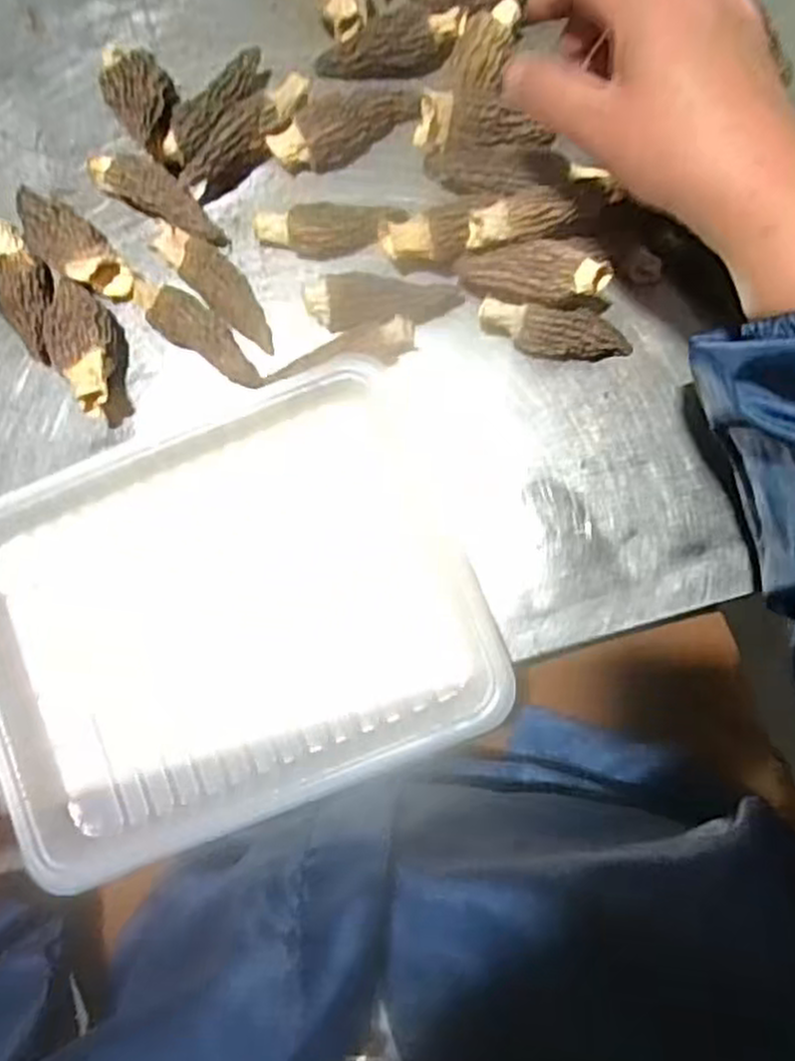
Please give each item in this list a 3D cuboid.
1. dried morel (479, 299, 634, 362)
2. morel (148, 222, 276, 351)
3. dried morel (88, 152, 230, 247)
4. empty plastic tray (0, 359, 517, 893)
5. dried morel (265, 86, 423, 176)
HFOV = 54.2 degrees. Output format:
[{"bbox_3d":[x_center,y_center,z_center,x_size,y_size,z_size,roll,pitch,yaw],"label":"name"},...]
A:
[{"bbox_3d":[0.085,-0.105,0.417,0.085,0.025,0.020,11,83,-12],"label":"dried morel"},{"bbox_3d":[-0.097,-0.135,0.430,0.025,0.015,0.084,-43,99,-2],"label":"morel"},{"bbox_3d":[-0.133,-0.187,0.436,0.083,0.015,0.026,30,86,-5],"label":"dried morel"},{"bbox_3d":[-0.092,0.046,0.415,0.261,0.047,0.202,-22,81,2],"label":"empty plastic tray"},{"bbox_3d":[-0.029,-0.229,0.440,0.085,0.023,0.031,-29,81,1],"label":"dried morel"}]

